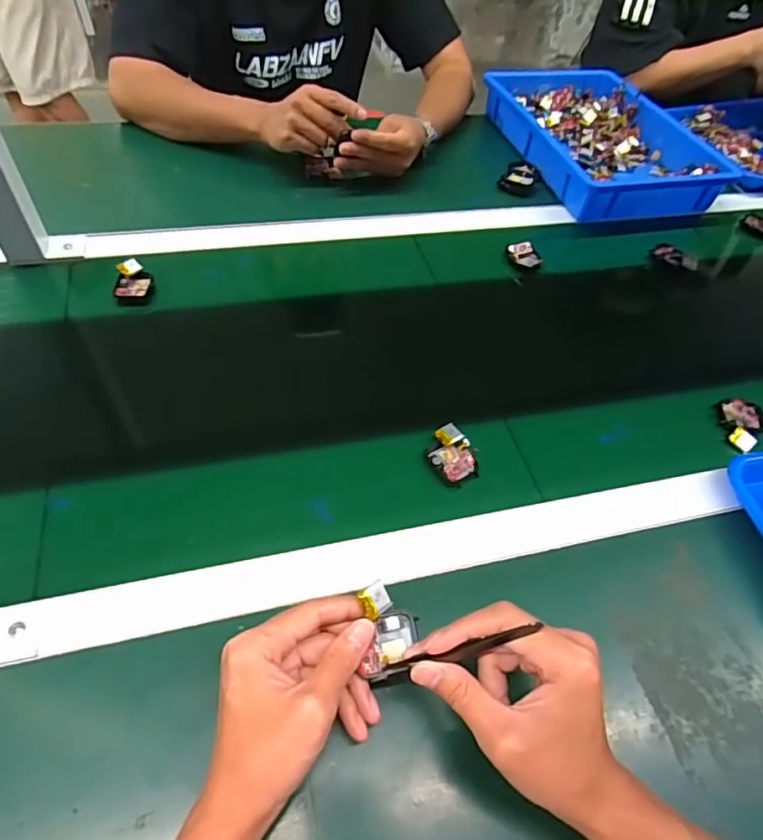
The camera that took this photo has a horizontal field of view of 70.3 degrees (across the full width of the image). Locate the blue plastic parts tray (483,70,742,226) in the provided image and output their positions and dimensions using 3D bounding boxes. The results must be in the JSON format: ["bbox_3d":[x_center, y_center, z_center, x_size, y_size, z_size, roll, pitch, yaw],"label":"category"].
[{"bbox_3d":[0.339,-0.433,0.848,0.241,0.056,0.341,-11,55,-14],"label":"blue plastic parts tray"}]

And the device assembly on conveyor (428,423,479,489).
[{"bbox_3d":[0.063,0.030,0.490,0.035,0.018,0.056,-17,57,-18],"label":"device assembly on conveyor"}]

